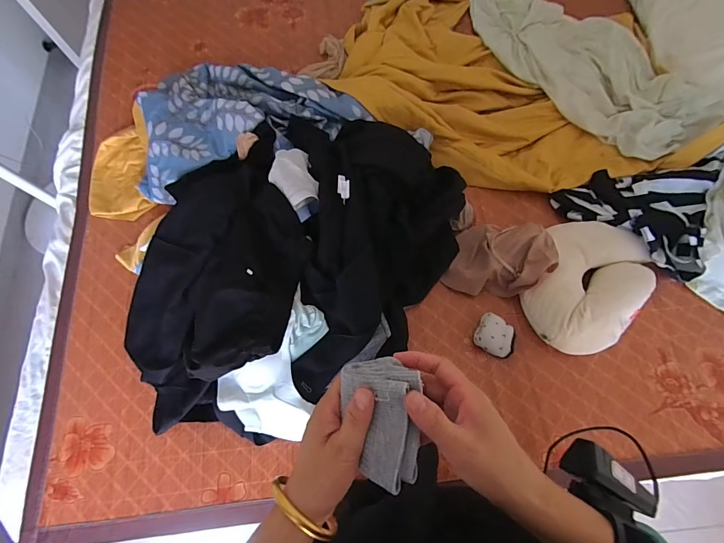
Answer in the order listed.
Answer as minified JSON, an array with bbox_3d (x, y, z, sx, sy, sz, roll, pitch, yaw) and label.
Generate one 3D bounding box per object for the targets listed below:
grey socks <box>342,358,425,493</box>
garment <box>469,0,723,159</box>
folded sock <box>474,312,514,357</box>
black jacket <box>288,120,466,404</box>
[{"bbox_3d":[0.015,0.116,0.277,0.058,0.045,0.095,-2,72,1],"label":"grey socks"},{"bbox_3d":[0.591,-0.597,0.970,0.319,0.066,0.716,-38,75,-9],"label":"garment"},{"bbox_3d":[0.287,0.136,0.771,0.074,0.033,0.081,23,73,9],"label":"folded sock"},{"bbox_3d":[0.046,-0.075,0.774,0.347,0.171,0.513,-3,71,0],"label":"black jacket"}]

